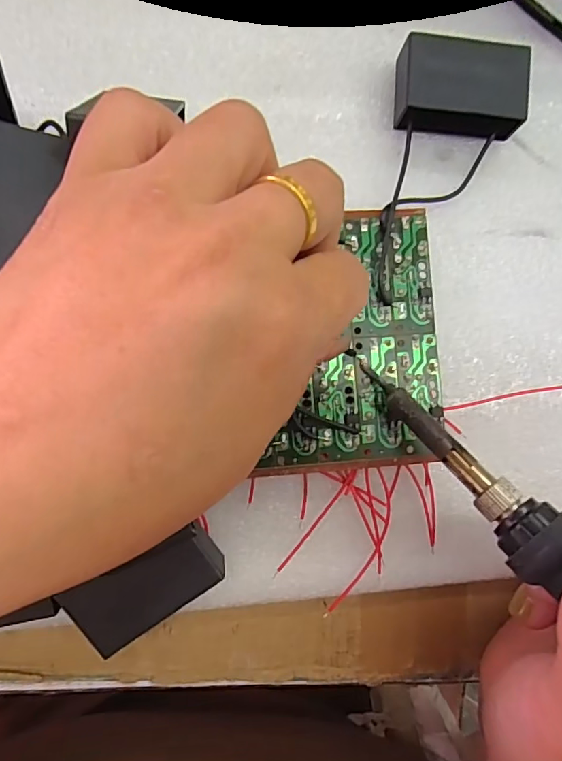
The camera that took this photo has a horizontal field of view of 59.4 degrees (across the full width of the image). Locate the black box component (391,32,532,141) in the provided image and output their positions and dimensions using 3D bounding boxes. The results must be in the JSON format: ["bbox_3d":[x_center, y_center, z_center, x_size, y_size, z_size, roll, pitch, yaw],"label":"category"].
[{"bbox_3d":[0.069,-0.114,0.194,0.050,0.017,0.030,1,88,-5],"label":"black box component"}]

